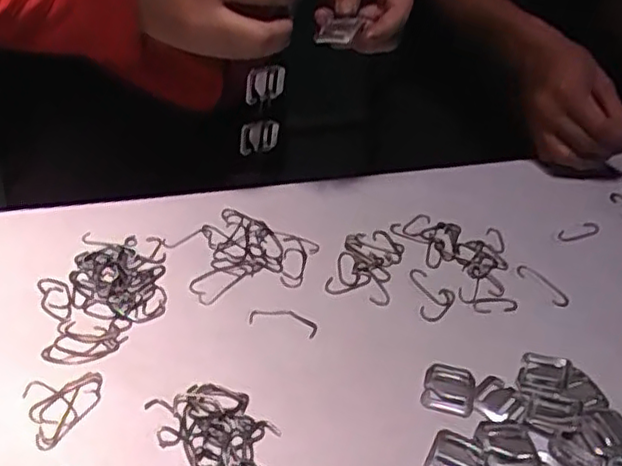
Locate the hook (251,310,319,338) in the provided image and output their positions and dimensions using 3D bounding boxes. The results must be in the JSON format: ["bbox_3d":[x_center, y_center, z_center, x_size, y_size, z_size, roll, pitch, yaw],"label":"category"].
[{"bbox_3d":[-0.018,0.058,0.447,0.046,0.004,0.016,13,41,6],"label":"hook"}]

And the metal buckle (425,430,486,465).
[{"bbox_3d":[0.082,0.129,0.377,0.030,0.007,0.034,20,42,14],"label":"metal buckle"}]

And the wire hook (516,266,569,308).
[{"bbox_3d":[0.174,0.039,0.500,0.015,0.004,0.044,-26,56,-30],"label":"wire hook"}]

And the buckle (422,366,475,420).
[{"bbox_3d":[0.086,0.096,0.414,0.031,0.004,0.033,15,41,9],"label":"buckle"}]

